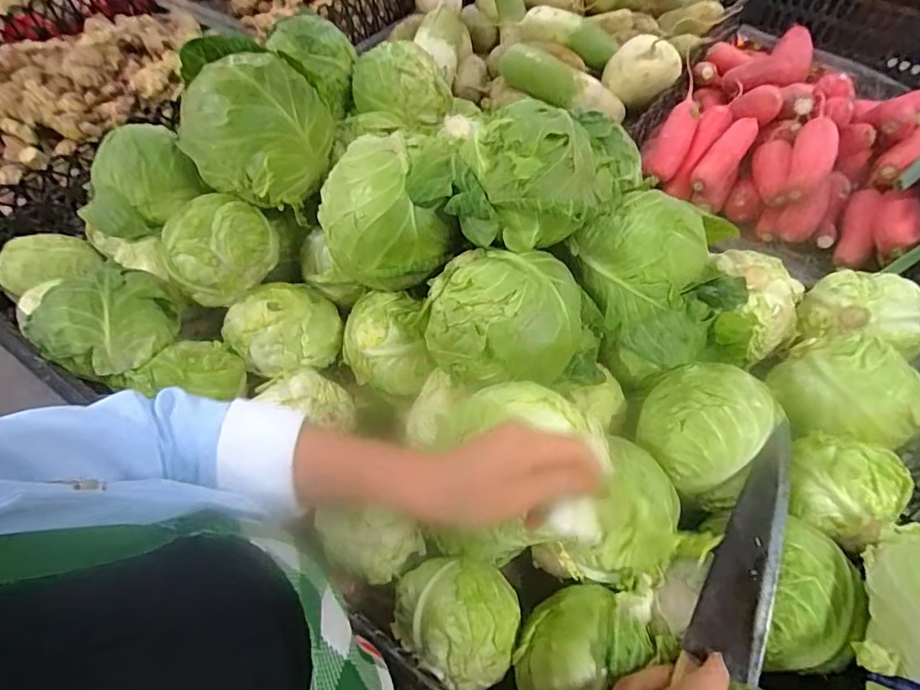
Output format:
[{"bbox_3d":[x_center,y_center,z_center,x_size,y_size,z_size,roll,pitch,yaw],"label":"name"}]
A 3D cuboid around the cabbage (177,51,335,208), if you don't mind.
[{"bbox_3d":[-0.254,-0.274,0.645,0.152,0.128,0.163,1,56,-1],"label":"cabbage"}]

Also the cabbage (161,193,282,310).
[{"bbox_3d":[-0.301,-0.124,0.647,0.106,0.091,0.126,24,59,13],"label":"cabbage"}]

